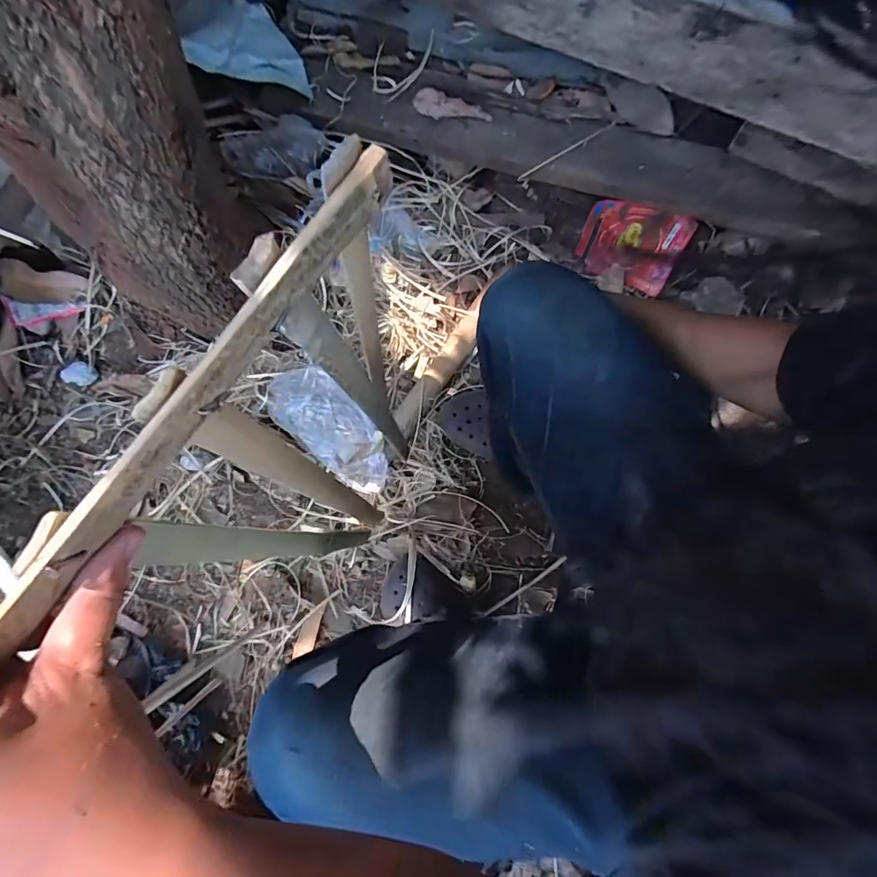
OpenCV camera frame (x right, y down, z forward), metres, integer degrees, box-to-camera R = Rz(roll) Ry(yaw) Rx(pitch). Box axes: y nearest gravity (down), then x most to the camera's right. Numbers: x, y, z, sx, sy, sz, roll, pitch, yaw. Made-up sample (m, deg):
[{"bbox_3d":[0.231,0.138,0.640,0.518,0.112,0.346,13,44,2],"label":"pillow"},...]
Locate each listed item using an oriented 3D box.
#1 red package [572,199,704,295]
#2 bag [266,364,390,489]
[{"bbox_3d":[0.351,-0.353,0.850,0.176,0.130,0.023,19,32,3],"label":"red package"},{"bbox_3d":[-0.174,-0.015,0.774,0.108,0.032,0.237,-44,94,-9],"label":"bag"}]

